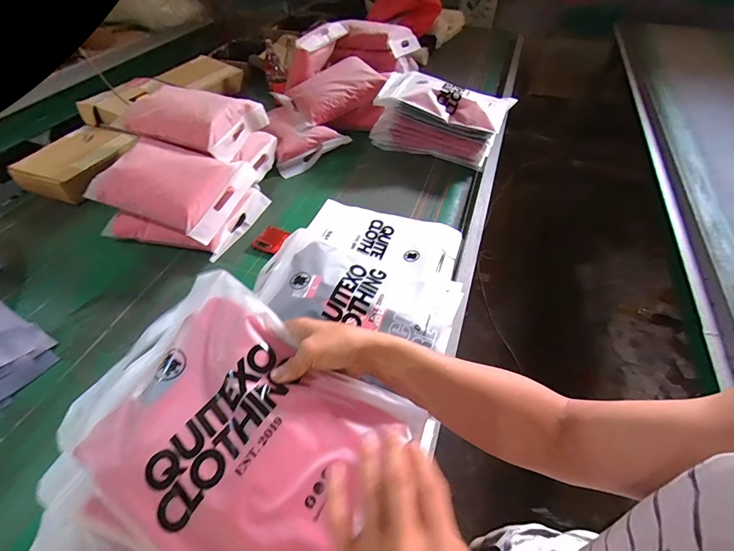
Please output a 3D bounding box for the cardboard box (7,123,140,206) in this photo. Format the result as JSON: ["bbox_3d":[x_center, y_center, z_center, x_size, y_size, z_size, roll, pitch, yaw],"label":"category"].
[{"bbox_3d":[-0.829,-0.328,1.063,0.242,0.074,0.277,19,51,15],"label":"cardboard box"}]

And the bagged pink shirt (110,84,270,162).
[{"bbox_3d":[-0.450,-0.424,0.961,0.271,0.113,0.241,15,50,13],"label":"bagged pink shirt"}]

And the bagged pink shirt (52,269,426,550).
[{"bbox_3d":[-0.143,0.161,0.391,0.349,0.086,0.235,27,54,22],"label":"bagged pink shirt"}]

